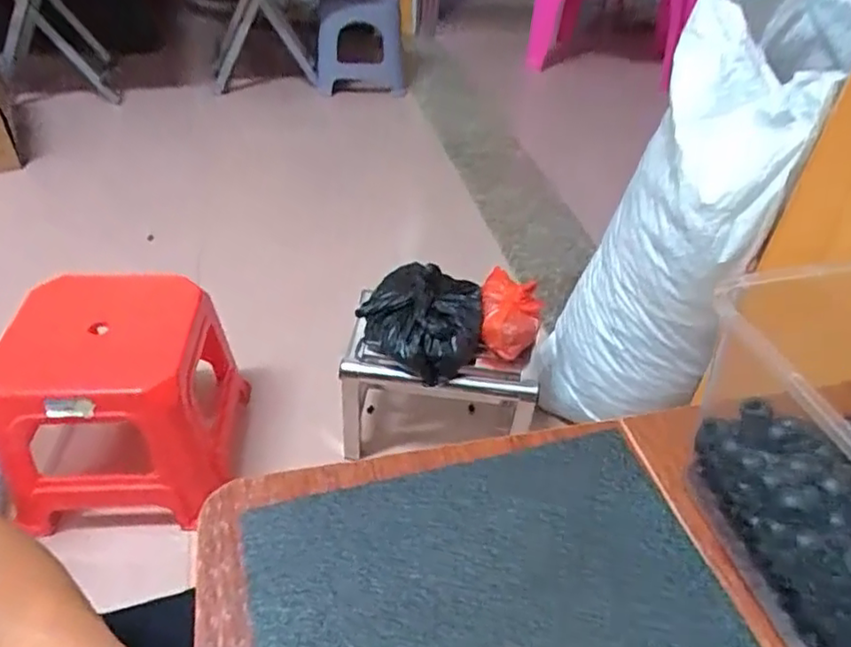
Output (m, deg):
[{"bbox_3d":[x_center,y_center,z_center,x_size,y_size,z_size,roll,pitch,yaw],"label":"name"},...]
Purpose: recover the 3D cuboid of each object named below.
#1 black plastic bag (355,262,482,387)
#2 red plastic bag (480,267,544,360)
[{"bbox_3d":[-0.004,-0.010,0.958,0.182,0.099,0.193,17,45,14],"label":"black plastic bag"},{"bbox_3d":[0.130,-0.019,0.988,0.091,0.084,0.133,8,44,5],"label":"red plastic bag"}]

